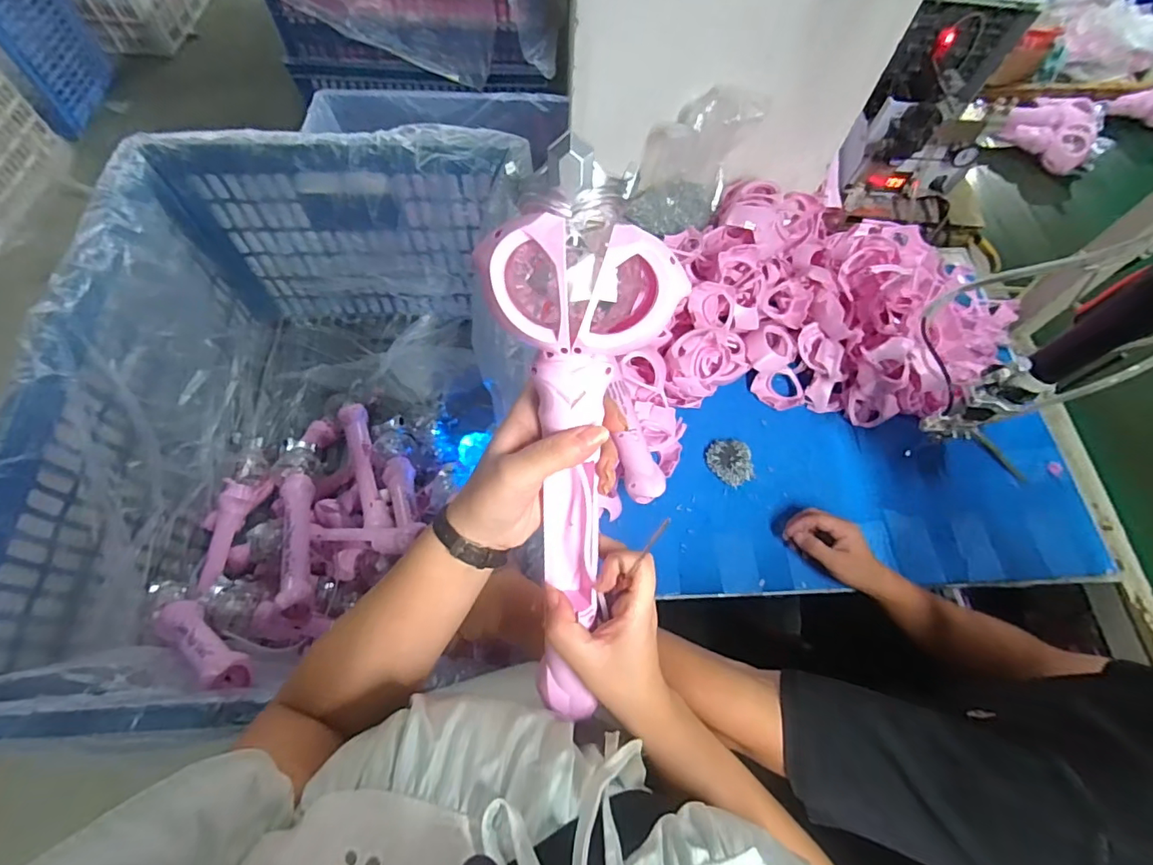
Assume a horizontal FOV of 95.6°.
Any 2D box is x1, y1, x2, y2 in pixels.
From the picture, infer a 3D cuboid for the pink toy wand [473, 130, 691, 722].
[{"bbox_3d":[-0.003,0.017,0.319,0.108,0.338,0.050,1,24,-3],"label":"pink toy wand"}]

